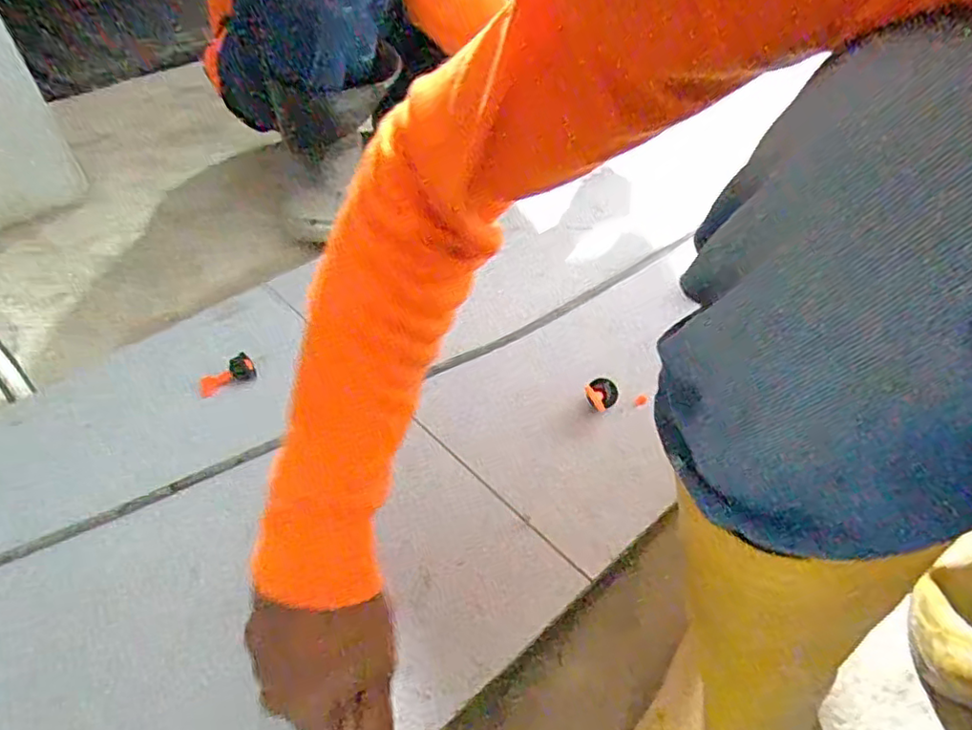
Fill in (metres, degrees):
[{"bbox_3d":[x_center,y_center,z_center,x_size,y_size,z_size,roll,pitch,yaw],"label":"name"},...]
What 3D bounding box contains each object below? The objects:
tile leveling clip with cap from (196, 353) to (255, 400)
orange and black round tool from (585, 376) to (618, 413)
[{"bbox_3d":[-0.306,0.014,0.730,0.071,0.029,0.023,-29,45,6],"label":"tile leveling clip with cap"},{"bbox_3d":[0.127,0.034,0.685,0.033,0.029,0.031,-2,45,2],"label":"orange and black round tool"}]

